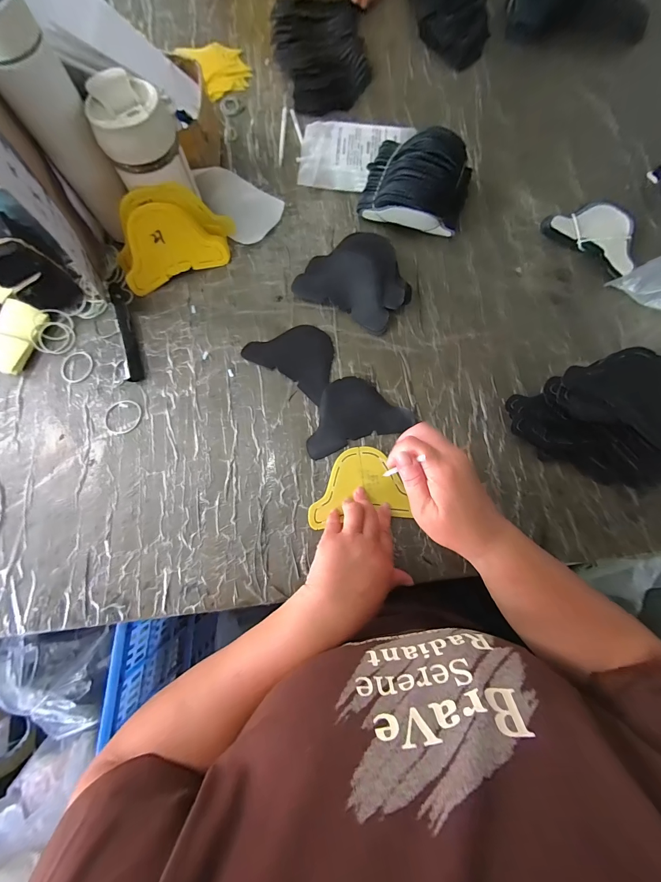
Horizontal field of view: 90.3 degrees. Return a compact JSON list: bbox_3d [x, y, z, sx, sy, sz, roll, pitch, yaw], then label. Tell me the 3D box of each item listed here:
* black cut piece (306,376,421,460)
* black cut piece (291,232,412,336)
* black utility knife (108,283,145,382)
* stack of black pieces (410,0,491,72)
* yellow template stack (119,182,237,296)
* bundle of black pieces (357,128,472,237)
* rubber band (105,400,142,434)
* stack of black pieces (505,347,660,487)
[{"bbox_3d":[0.032,-0.040,0.431,0.141,0.006,0.090,-17,77,-4],"label":"black cut piece"},{"bbox_3d":[0.039,-0.228,0.461,0.142,0.023,0.122,33,81,5],"label":"black cut piece"},{"bbox_3d":[-0.274,-0.149,0.439,0.017,0.016,0.146,-19,80,-4],"label":"black utility knife"},{"bbox_3d":[0.204,-0.721,0.542,0.126,0.045,0.198,-6,79,-2],"label":"stack of black pieces"},{"bbox_3d":[-0.214,-0.278,0.441,0.164,0.105,0.036,-26,50,-6],"label":"yellow template stack"},{"bbox_3d":[0.119,-0.350,0.448,0.141,0.089,0.118,13,79,2],"label":"bundle of black pieces"},{"bbox_3d":[-0.270,-0.031,0.428,0.048,0.004,0.044,0,79,0],"label":"rubber band"},{"bbox_3d":[0.323,-0.016,0.386,0.181,0.083,0.147,-14,80,-3],"label":"stack of black pieces"}]

